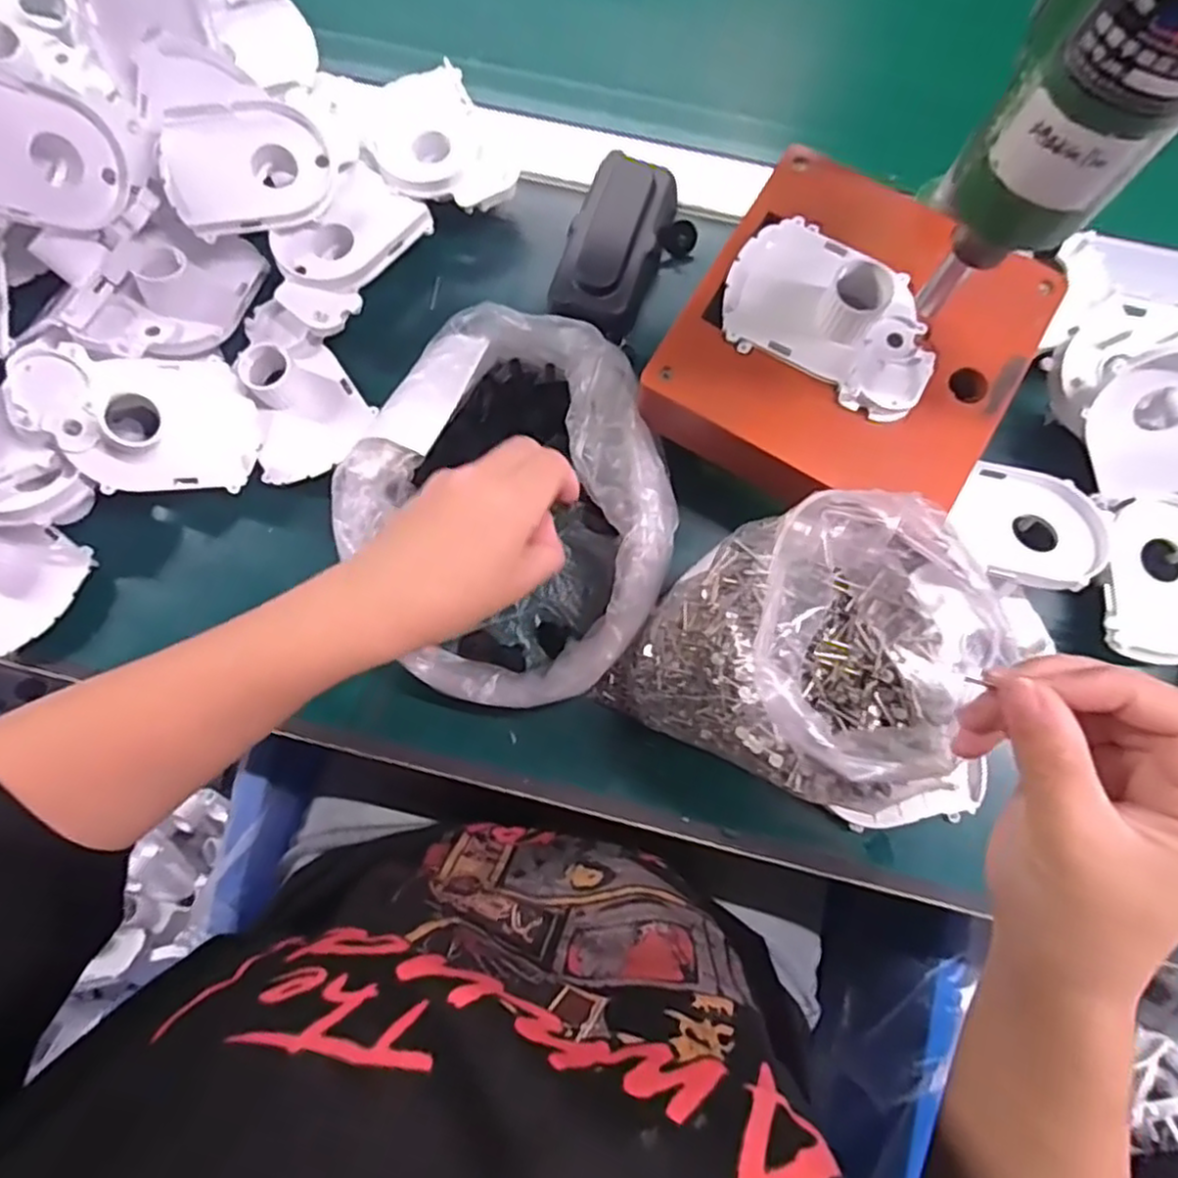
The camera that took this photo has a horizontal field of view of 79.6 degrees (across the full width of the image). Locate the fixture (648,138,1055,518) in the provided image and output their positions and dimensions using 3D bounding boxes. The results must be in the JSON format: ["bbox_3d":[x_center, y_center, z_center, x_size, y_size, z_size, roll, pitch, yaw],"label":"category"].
[{"bbox_3d":[0.122,-0.116,0.343,0.154,0.043,0.163,29,80,5],"label":"fixture"}]

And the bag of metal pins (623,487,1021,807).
[{"bbox_3d":[0.092,0.028,0.297,0.123,0.103,0.106,27,80,5],"label":"bag of metal pins"}]

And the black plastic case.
[{"bbox_3d":[0.015,-0.198,0.405,0.050,0.032,0.099,19,79,3],"label":"black plastic case"}]

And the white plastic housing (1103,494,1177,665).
[{"bbox_3d":[0.295,-0.006,0.360,0.068,0.013,0.083,2,79,0],"label":"white plastic housing"}]

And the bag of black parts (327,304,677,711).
[{"bbox_3d":[-0.039,-0.040,0.361,0.167,0.052,0.183,29,80,5],"label":"bag of black parts"}]

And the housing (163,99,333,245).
[{"bbox_3d":[-0.184,-0.227,0.387,0.085,0.023,0.063,-21,98,-11],"label":"housing"}]

